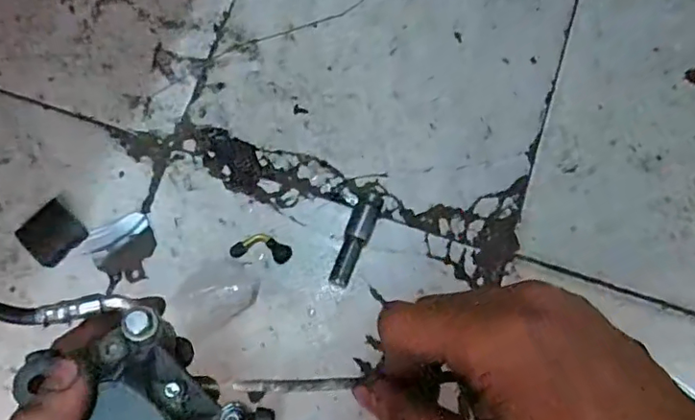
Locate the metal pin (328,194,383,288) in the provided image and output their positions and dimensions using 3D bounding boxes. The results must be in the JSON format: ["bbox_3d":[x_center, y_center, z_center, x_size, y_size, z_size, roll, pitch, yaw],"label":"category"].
[{"bbox_3d":[0.005,0.024,0.449,0.021,0.022,0.080,24,79,4],"label":"metal pin"}]

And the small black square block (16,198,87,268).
[{"bbox_3d":[-0.242,0.019,0.446,0.044,0.004,0.043,43,81,7],"label":"small black square block"}]

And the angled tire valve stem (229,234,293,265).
[{"bbox_3d":[-0.071,0.031,0.451,0.049,0.010,0.021,8,78,0],"label":"angled tire valve stem"}]

